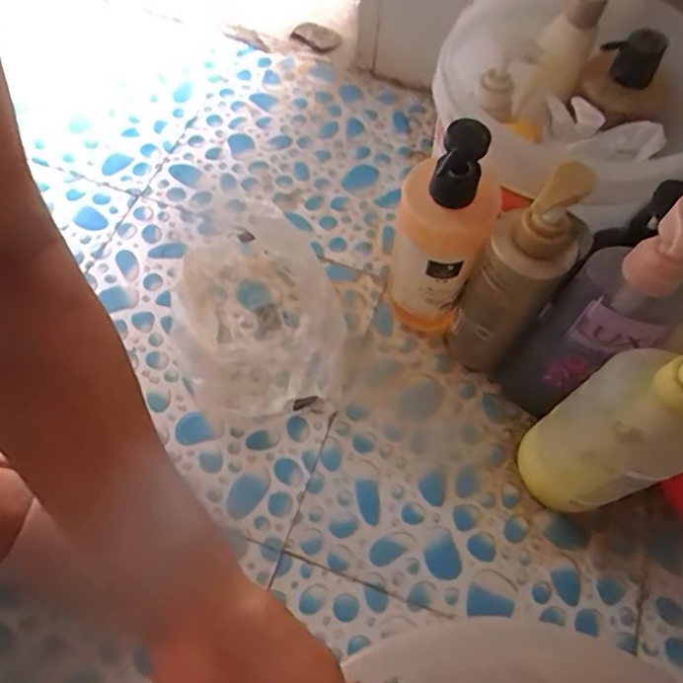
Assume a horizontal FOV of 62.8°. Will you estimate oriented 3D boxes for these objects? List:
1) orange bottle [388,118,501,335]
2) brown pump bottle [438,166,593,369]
[{"bbox_3d":[0.083,-0.086,0.500,0.075,0.241,0.061,13,64,4],"label":"orange bottle"},{"bbox_3d":[0.142,-0.047,0.471,0.066,0.263,0.051,31,67,13],"label":"brown pump bottle"}]

